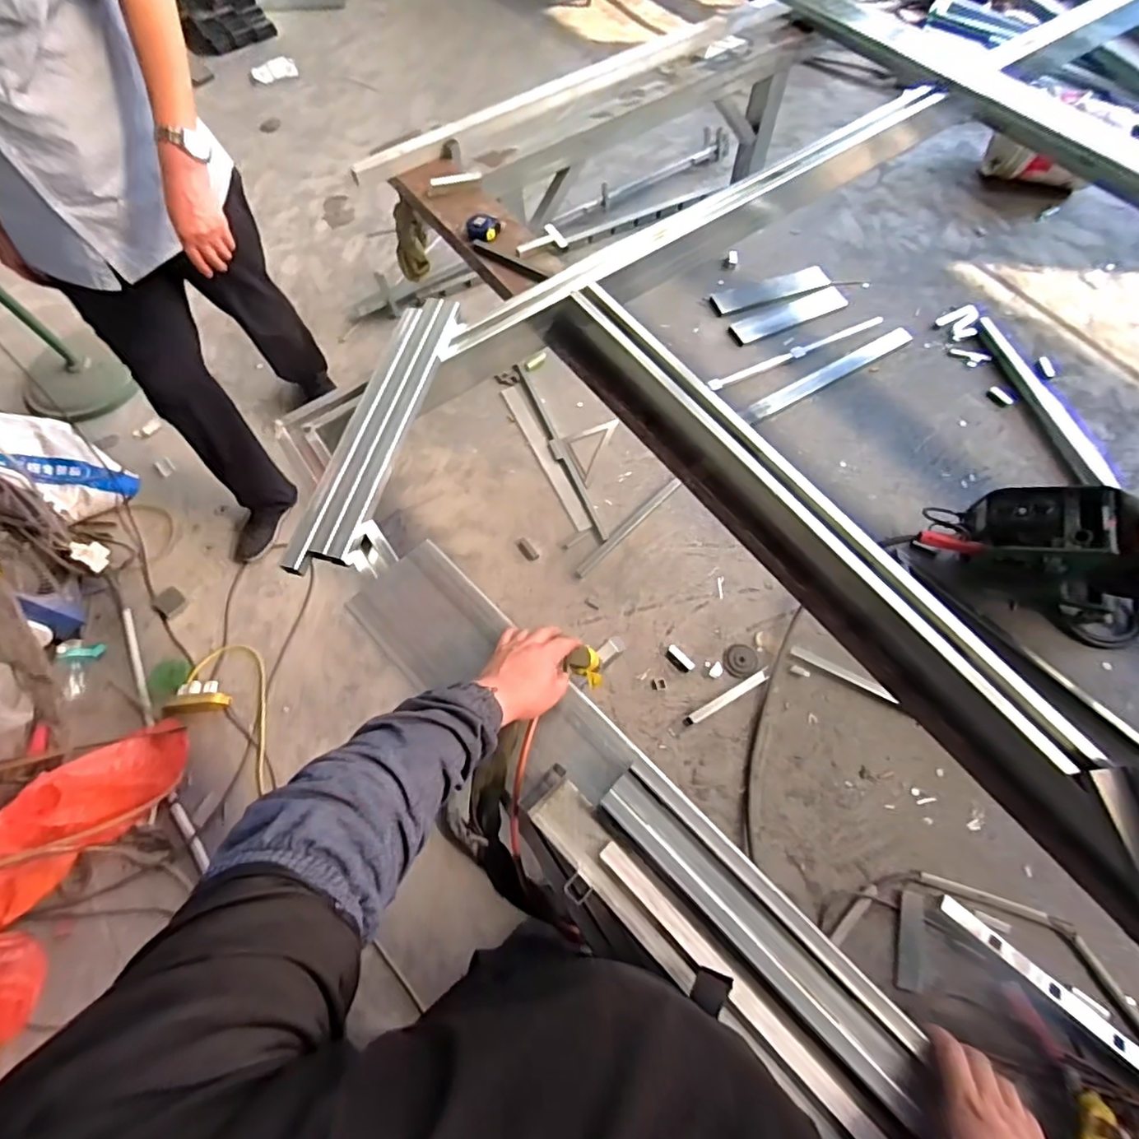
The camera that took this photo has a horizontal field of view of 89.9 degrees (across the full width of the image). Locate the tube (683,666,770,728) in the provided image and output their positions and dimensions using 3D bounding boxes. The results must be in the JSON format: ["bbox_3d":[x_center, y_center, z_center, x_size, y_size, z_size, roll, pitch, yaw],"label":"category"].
[{"bbox_3d":[0.433,0.340,1.543,0.276,0.032,0.033,-28,68,-13],"label":"tube"}]

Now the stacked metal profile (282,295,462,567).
[{"bbox_3d":[-0.314,-0.244,0.951,0.099,0.036,0.564,12,67,6],"label":"stacked metal profile"}]

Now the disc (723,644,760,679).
[{"bbox_3d":[0.484,0.257,1.613,0.101,0.018,0.095,0,65,0],"label":"disc"}]

